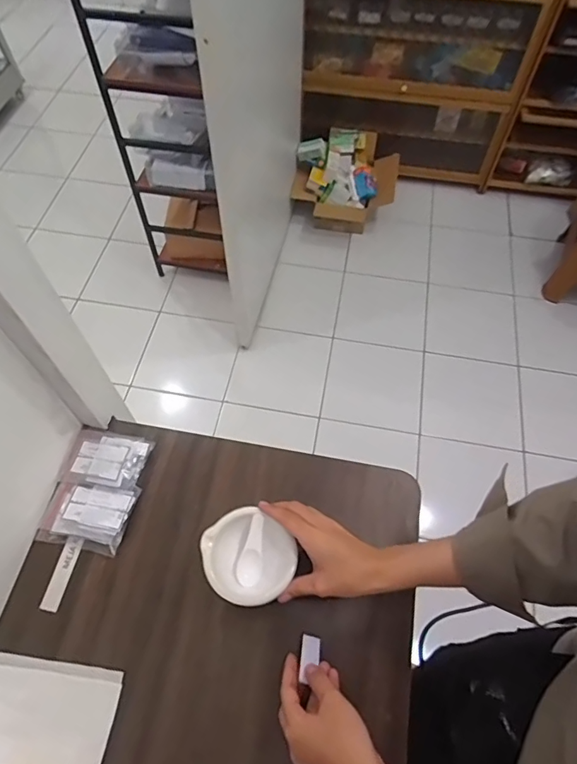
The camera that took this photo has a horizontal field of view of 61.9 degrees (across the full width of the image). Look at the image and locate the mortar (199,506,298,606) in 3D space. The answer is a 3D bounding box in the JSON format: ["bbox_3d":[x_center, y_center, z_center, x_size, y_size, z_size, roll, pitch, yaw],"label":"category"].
[{"bbox_3d":[-0.046,0.197,0.536,0.100,0.053,0.089,35,65,17],"label":"mortar"}]

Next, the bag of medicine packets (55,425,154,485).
[{"bbox_3d":[-0.230,0.092,0.601,0.097,0.027,0.073,13,61,6],"label":"bag of medicine packets"}]

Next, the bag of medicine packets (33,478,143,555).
[{"bbox_3d":[-0.239,0.157,0.575,0.100,0.026,0.076,11,61,5],"label":"bag of medicine packets"}]

